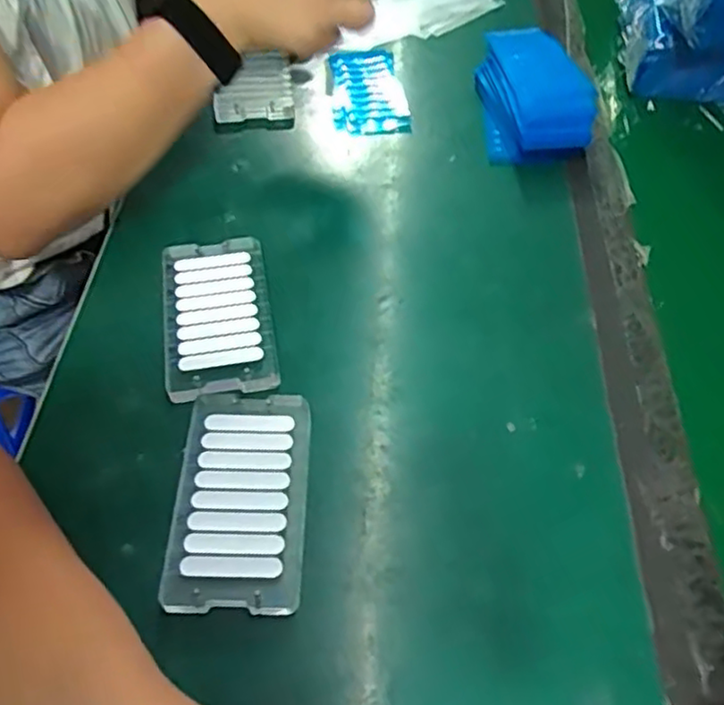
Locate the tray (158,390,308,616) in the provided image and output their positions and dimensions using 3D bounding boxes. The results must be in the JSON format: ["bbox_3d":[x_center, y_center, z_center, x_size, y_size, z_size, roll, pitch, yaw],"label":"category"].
[{"bbox_3d":[-0.067,0.079,0.367,0.070,0.015,0.120,1,54,-1],"label":"tray"}]

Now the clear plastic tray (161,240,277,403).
[{"bbox_3d":[-0.093,-0.023,0.437,0.066,0.019,0.118,-8,55,-7],"label":"clear plastic tray"}]

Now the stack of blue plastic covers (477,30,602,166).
[{"bbox_3d":[0.142,-0.213,0.557,0.081,0.041,0.146,0,55,-2],"label":"stack of blue plastic covers"}]

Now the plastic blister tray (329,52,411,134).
[{"bbox_3d":[0.006,-0.231,0.590,0.065,0.011,0.114,-3,55,-4],"label":"plastic blister tray"}]

